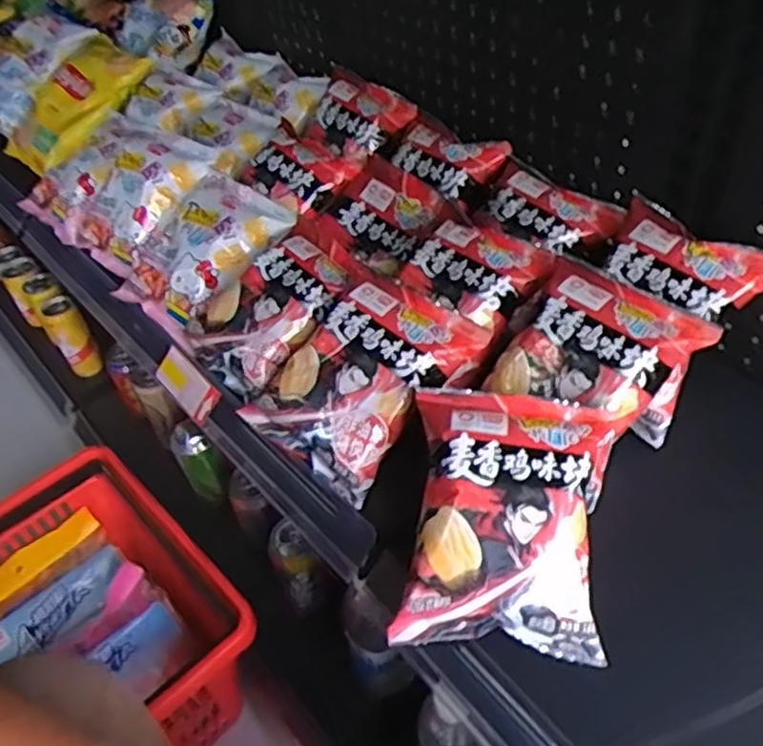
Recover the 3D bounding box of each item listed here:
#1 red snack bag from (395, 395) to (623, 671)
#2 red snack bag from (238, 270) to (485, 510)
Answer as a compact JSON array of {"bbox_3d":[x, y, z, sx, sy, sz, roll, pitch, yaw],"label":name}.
[{"bbox_3d":[0.087,0.100,0.477,0.137,0.050,0.171,3,77,6],"label":"red snack bag"},{"bbox_3d":[-0.020,0.004,0.566,0.124,0.035,0.164,37,88,22],"label":"red snack bag"}]

